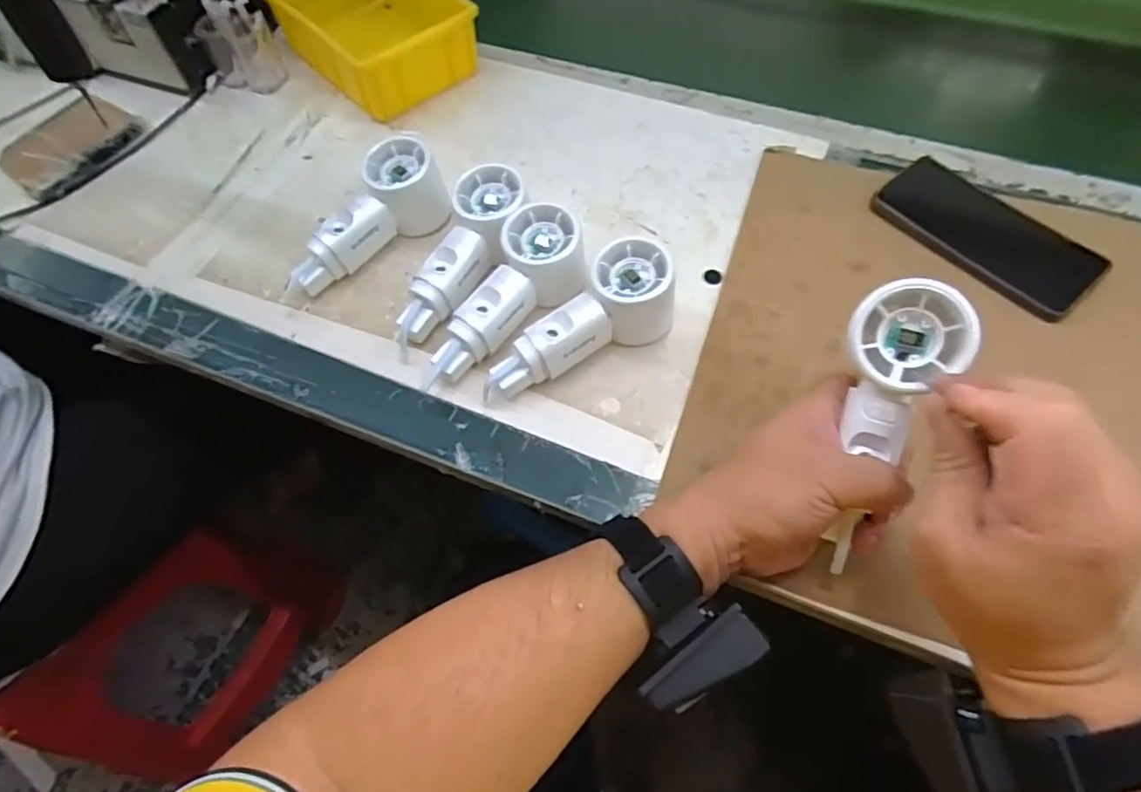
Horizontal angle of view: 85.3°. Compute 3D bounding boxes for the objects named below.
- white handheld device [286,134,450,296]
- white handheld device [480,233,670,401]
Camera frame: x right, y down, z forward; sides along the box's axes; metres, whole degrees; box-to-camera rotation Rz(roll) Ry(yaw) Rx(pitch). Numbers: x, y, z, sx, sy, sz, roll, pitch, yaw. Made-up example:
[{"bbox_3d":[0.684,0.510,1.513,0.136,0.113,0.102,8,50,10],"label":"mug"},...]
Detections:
[{"bbox_3d":[-0.168,-0.141,0.497,0.146,0.060,0.056,-37,65,-16],"label":"white handheld device"},{"bbox_3d":[0.004,-0.053,0.437,0.153,0.060,0.052,-25,62,-11],"label":"white handheld device"}]

